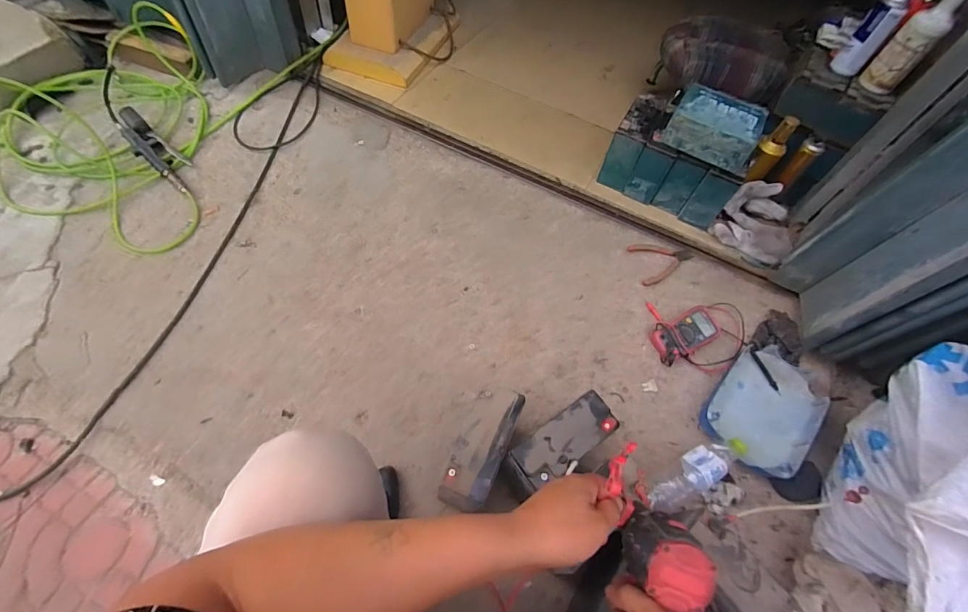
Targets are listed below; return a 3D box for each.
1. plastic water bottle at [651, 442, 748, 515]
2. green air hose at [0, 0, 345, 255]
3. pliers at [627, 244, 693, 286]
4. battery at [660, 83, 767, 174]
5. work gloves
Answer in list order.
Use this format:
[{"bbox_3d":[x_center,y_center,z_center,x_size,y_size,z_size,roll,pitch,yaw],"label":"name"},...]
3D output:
[{"bbox_3d":[0.381,0.304,0.763,0.211,0.071,0.066,-23,63,-20],"label":"plastic water bottle"},{"bbox_3d":[-0.884,-0.617,1.113,0.684,0.149,0.865,18,57,5],"label":"green air hose"},{"bbox_3d":[0.423,-0.109,0.993,0.141,0.014,0.109,-9,59,-13],"label":"pliers"},{"bbox_3d":[0.509,-0.401,0.928,0.180,0.066,0.152,29,58,11],"label":"battery"},{"bbox_3d":[0.669,-0.200,1.028,0.182,0.077,0.197,38,68,14],"label":"work gloves"}]

